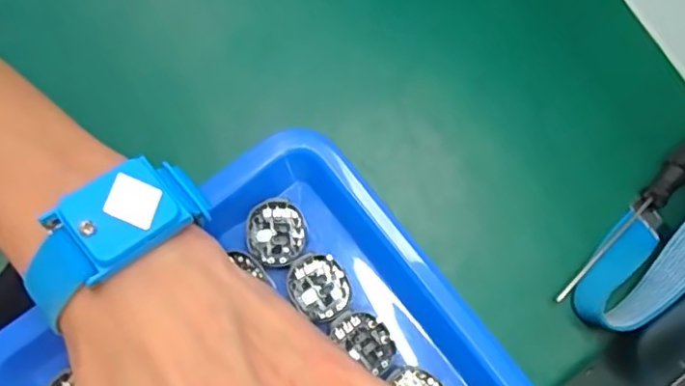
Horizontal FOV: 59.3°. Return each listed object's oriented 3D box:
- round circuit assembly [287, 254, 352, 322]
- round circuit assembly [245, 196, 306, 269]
[{"bbox_3d":[-0.009,0.038,0.248,0.023,0.004,0.027,-42,80,-9],"label":"round circuit assembly"},{"bbox_3d":[-0.028,0.018,0.258,0.025,0.011,0.028,-1,76,-1],"label":"round circuit assembly"}]

